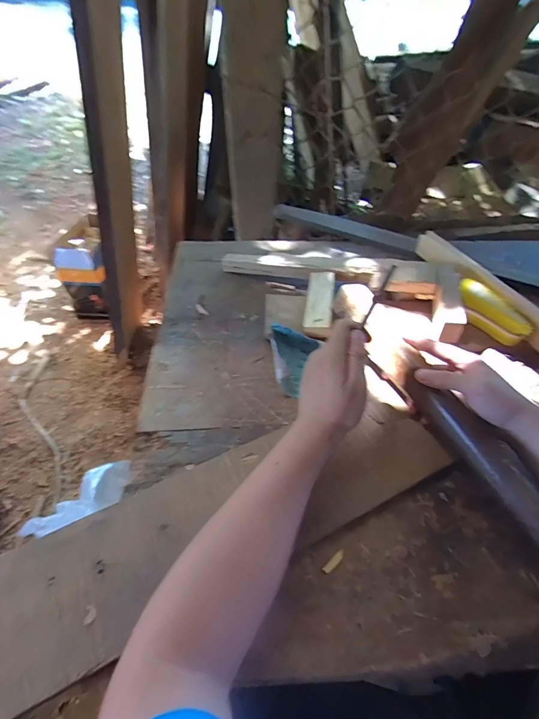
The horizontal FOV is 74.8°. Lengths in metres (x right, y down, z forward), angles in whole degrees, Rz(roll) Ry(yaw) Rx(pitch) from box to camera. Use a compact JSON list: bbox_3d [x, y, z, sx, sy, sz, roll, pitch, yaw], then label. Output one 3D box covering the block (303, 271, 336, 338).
[{"bbox_3d":[0.080,-0.094,0.563,0.043,0.020,0.147,8,49,5],"label":"block"}]

